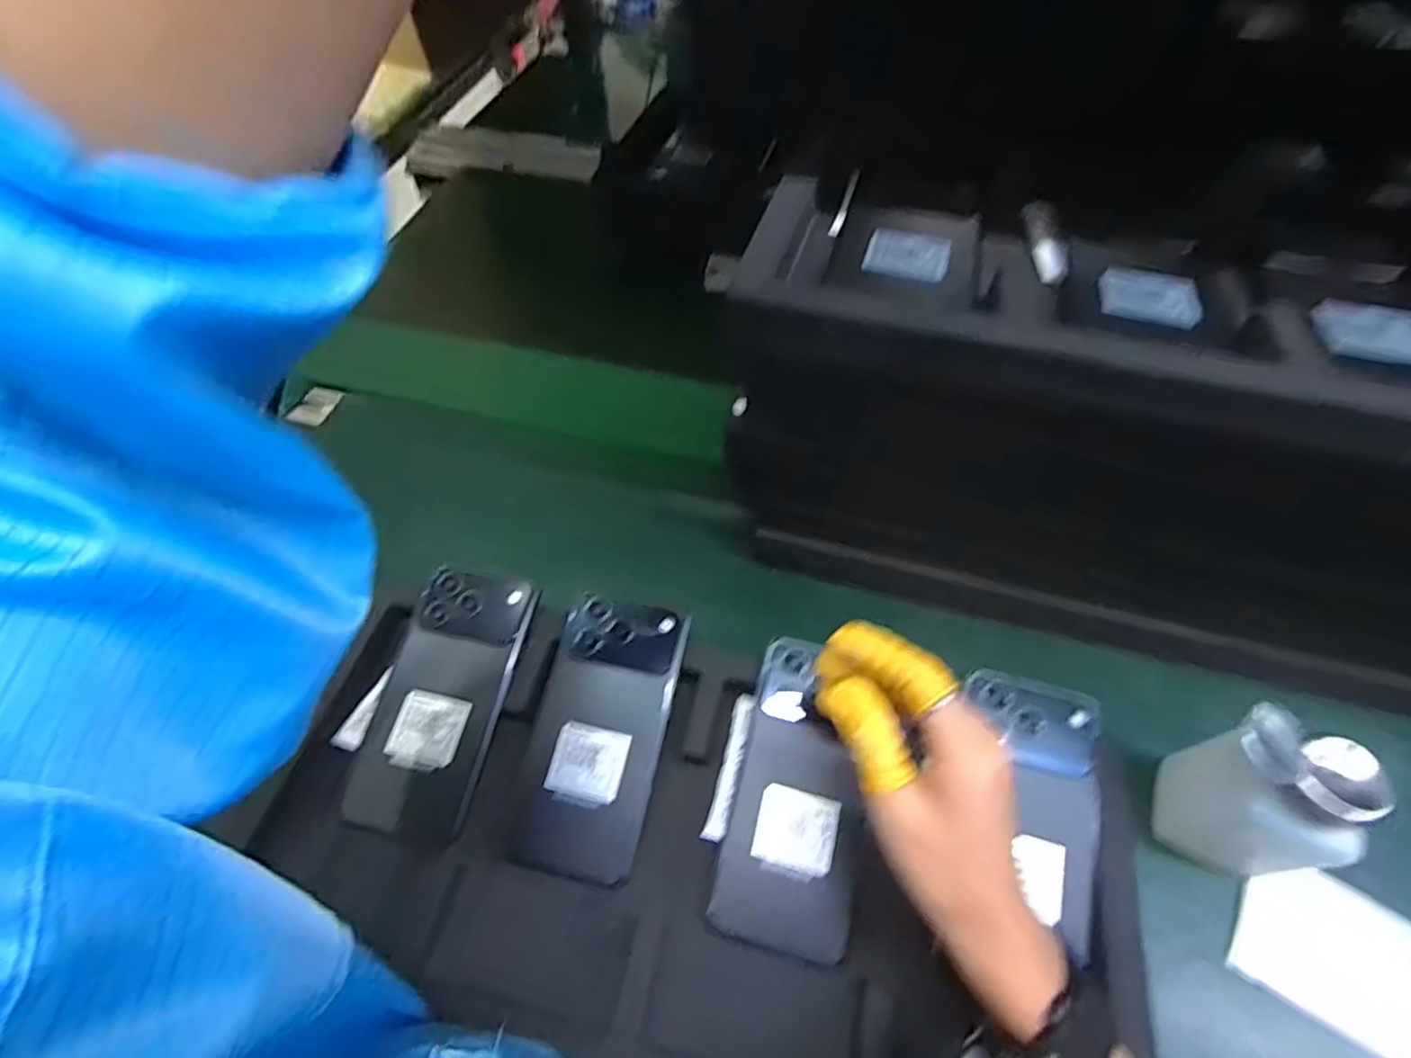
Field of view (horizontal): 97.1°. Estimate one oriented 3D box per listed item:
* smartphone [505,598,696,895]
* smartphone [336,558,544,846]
[{"bbox_3d":[-0.063,0.118,0.370,0.075,0.006,0.154,11,69,8],"label":"smartphone"},{"bbox_3d":[-0.159,0.101,0.379,0.072,0.005,0.154,12,68,3],"label":"smartphone"}]

